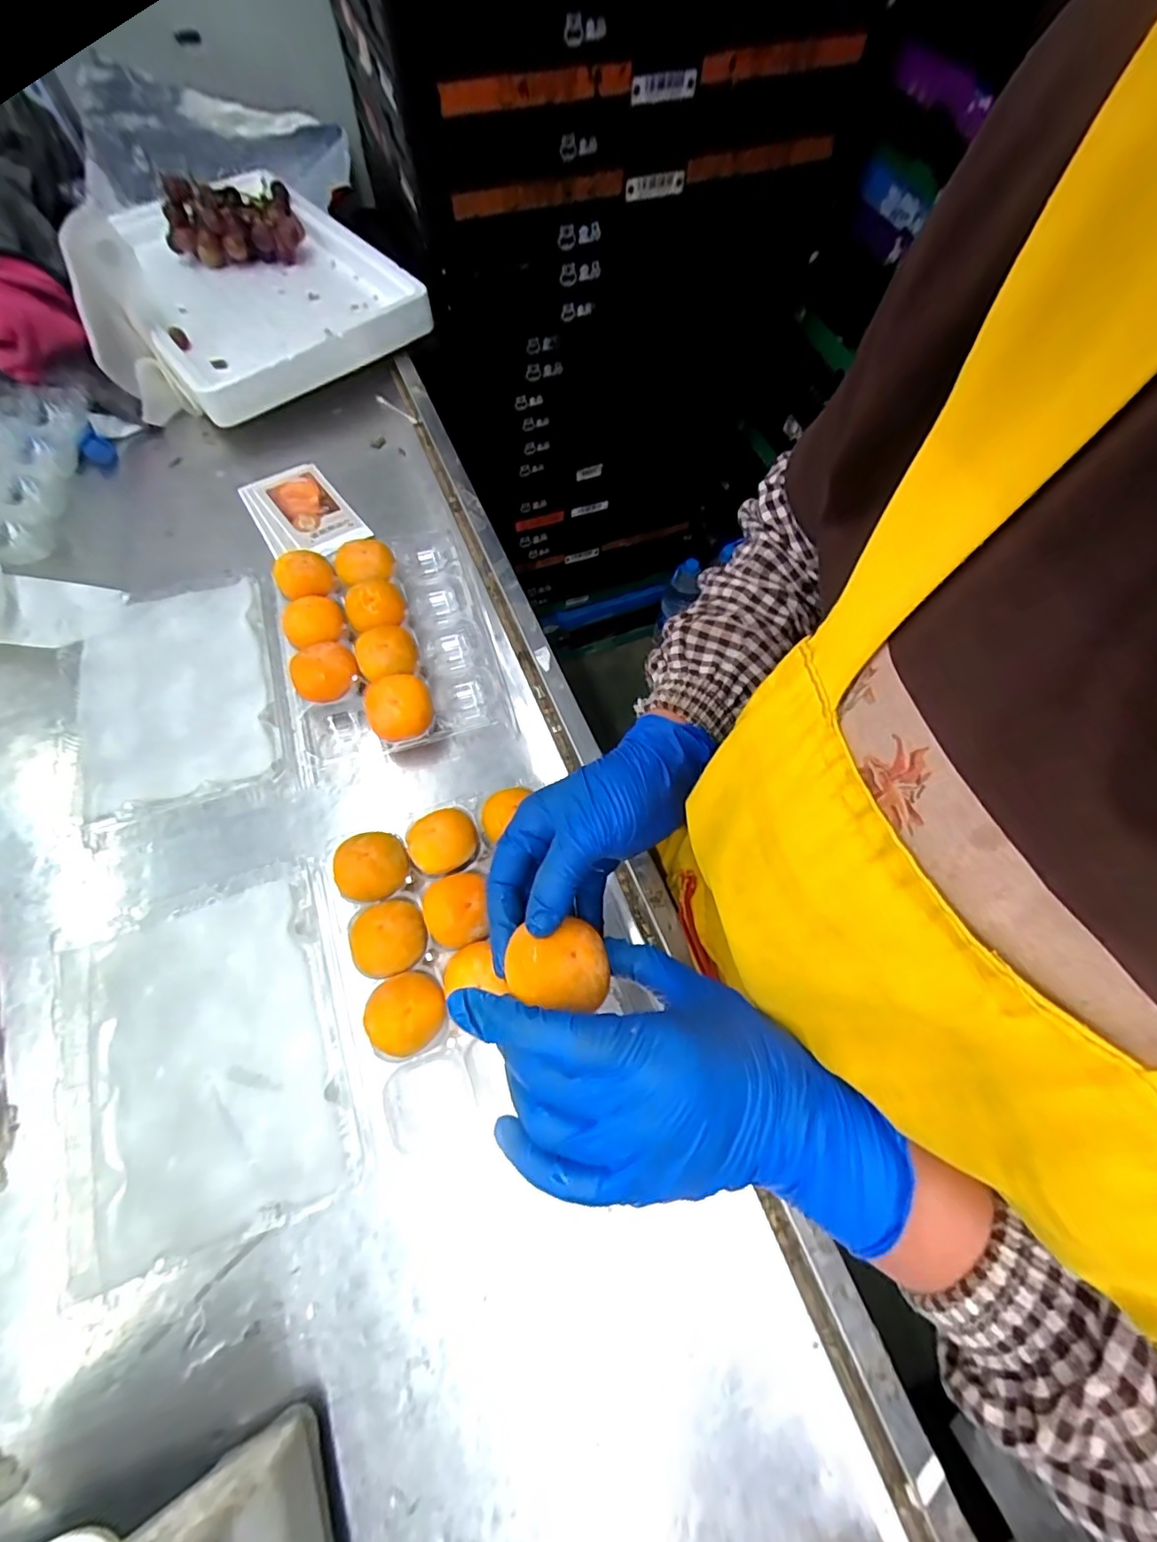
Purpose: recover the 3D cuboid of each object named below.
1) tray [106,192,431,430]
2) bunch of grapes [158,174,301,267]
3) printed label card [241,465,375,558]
[{"bbox_3d":[-0.377,-0.560,0.639,0.268,0.049,0.352,-37,76,-13],"label":"tray"},{"bbox_3d":[-0.398,-0.637,0.651,0.148,0.053,0.117,-29,71,-14],"label":"bunch of grapes"},{"bbox_3d":[-0.278,-0.259,0.567,0.088,0.009,0.121,-35,73,-16],"label":"printed label card"}]

